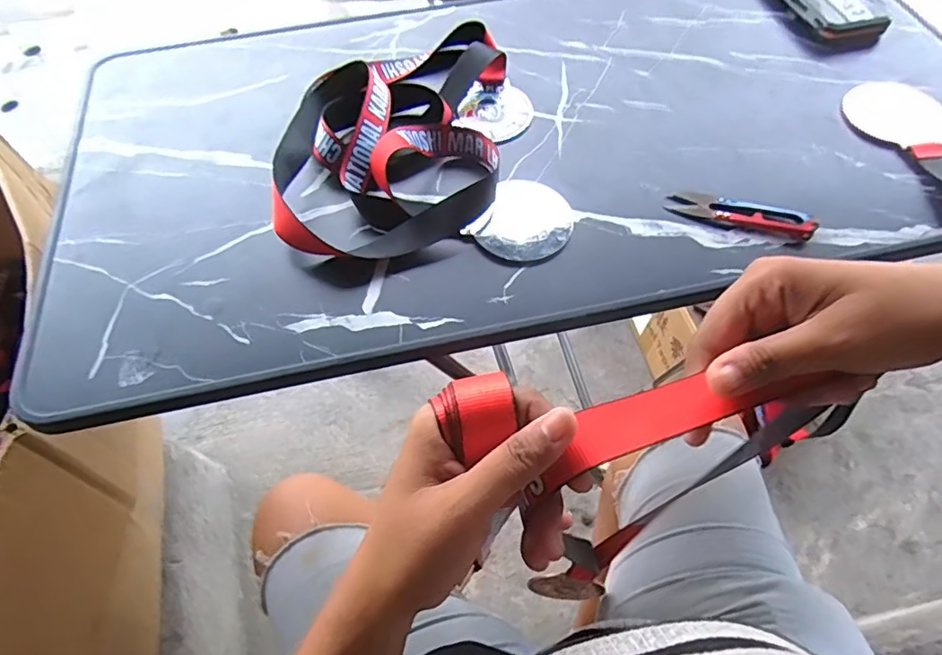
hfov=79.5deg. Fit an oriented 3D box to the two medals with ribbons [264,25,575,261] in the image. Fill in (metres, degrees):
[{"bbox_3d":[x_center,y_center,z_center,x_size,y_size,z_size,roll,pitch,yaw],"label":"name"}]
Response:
[{"bbox_3d":[-0.042,-0.159,0.451,0.211,0.034,0.257,-4,62,-5],"label":"two medals with ribbons"}]

